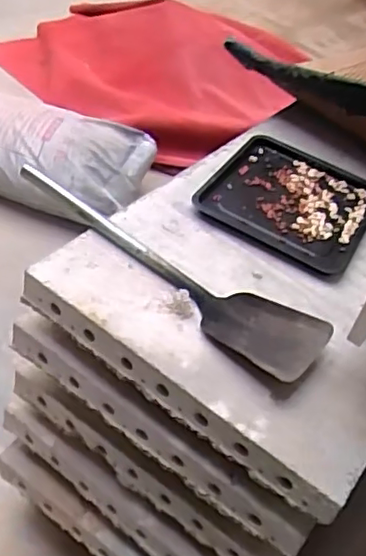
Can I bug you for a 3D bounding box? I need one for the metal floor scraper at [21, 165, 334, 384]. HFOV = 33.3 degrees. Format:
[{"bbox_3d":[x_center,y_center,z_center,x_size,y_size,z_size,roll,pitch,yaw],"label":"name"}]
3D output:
[{"bbox_3d":[-0.026,-0.030,0.883,0.521,0.064,0.120,35,54,26],"label":"metal floor scraper"}]

